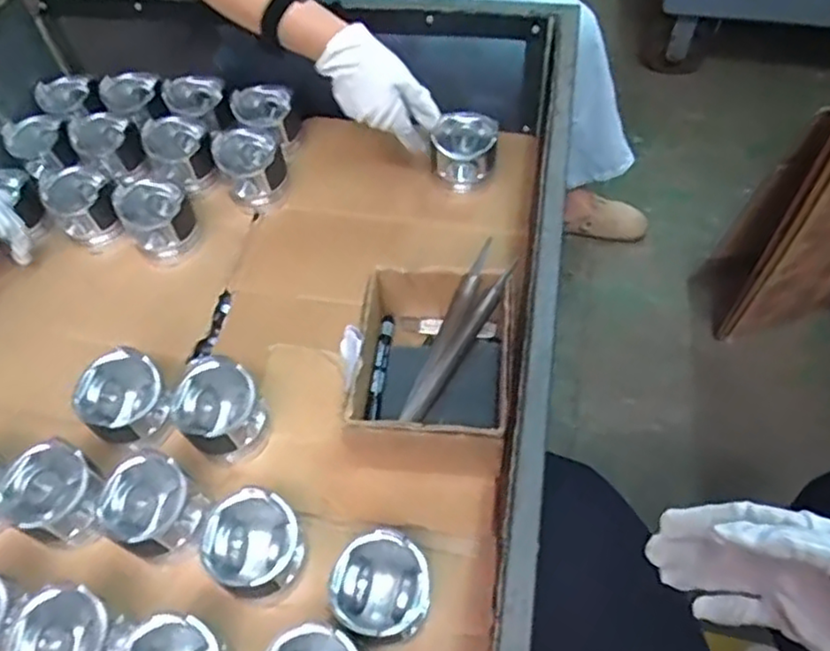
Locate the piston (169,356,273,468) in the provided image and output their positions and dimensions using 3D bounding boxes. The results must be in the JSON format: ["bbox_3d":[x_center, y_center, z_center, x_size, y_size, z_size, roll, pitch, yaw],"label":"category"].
[{"bbox_3d":[-0.198,0.091,0.702,0.082,0.083,0.080,-2,57,2],"label":"piston"}]

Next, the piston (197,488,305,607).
[{"bbox_3d":[-0.143,0.204,0.624,0.083,0.081,0.081,-2,57,2],"label":"piston"}]

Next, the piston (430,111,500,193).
[{"bbox_3d":[0.065,-0.225,0.873,0.077,0.080,0.074,5,58,7],"label":"piston"}]

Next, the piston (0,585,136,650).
[{"bbox_3d":[-0.292,0.274,0.587,0.085,0.081,0.078,-2,57,2],"label":"piston"}]

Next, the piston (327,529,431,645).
[{"bbox_3d":[-0.028,0.233,0.597,0.080,0.079,0.081,-2,57,2],"label":"piston"}]

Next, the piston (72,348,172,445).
[{"bbox_3d":[-0.299,0.078,0.710,0.085,0.079,0.083,-2,57,2],"label":"piston"}]

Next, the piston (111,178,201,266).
[{"bbox_3d":[-0.313,-0.131,0.843,0.084,0.082,0.079,-2,57,2],"label":"piston"}]

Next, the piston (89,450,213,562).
[{"bbox_3d":[-0.243,0.174,0.647,0.081,0.078,0.085,-2,57,2],"label":"piston"}]

